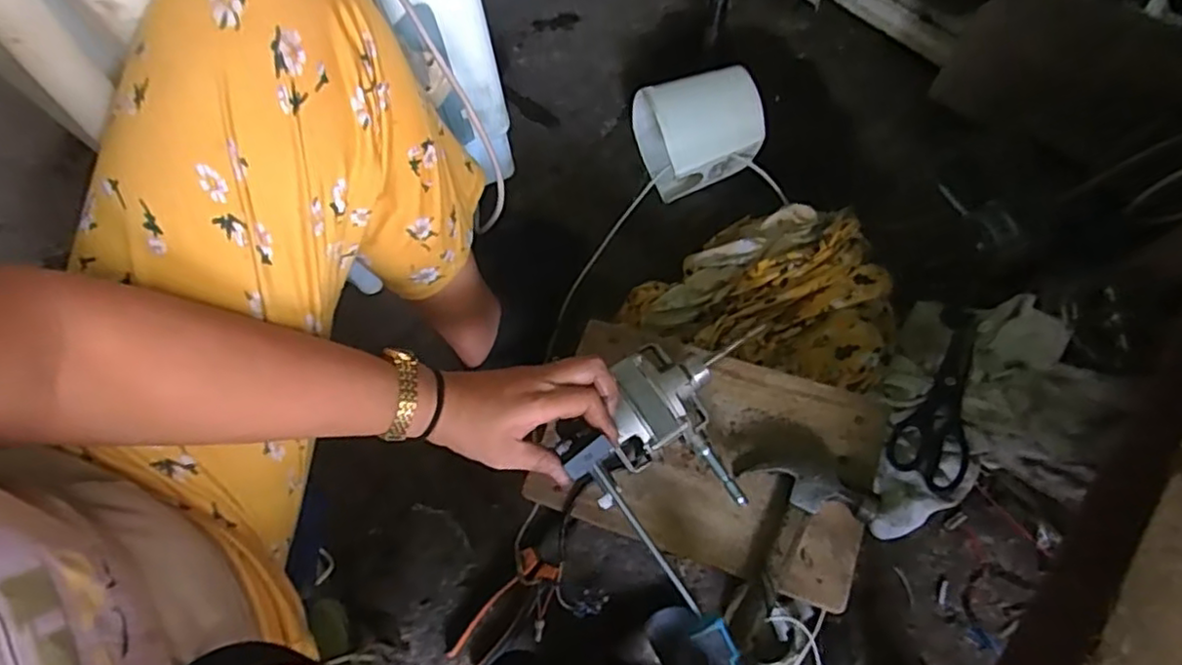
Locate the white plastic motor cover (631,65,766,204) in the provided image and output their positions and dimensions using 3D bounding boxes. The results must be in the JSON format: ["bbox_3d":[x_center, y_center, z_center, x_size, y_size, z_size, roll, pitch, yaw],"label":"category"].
[{"bbox_3d":[0.133,-0.247,0.809,0.131,0.111,0.130,-14,69,-2],"label":"white plastic motor cover"}]

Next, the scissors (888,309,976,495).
[{"bbox_3d":[0.373,0.067,0.701,0.072,0.009,0.203,16,71,9],"label":"scissors"}]

